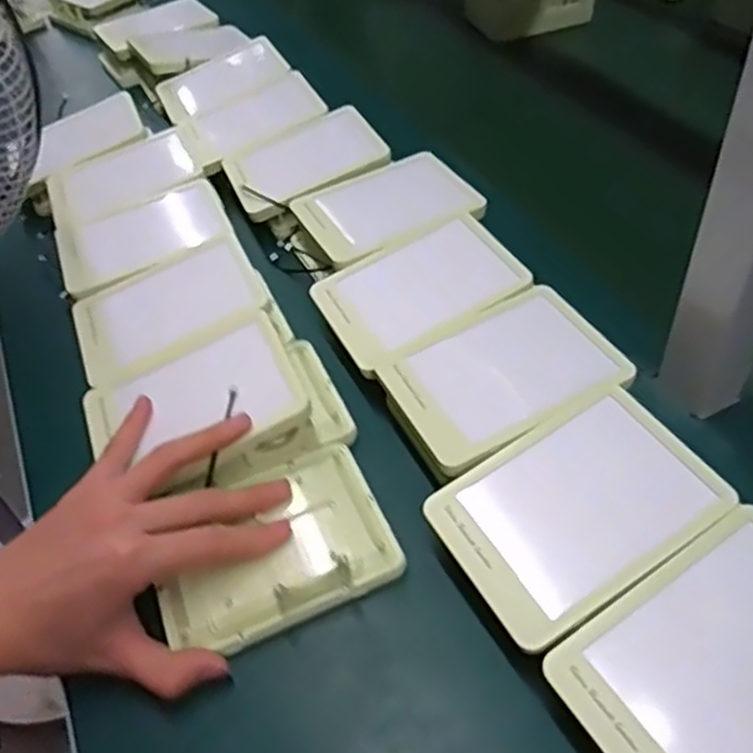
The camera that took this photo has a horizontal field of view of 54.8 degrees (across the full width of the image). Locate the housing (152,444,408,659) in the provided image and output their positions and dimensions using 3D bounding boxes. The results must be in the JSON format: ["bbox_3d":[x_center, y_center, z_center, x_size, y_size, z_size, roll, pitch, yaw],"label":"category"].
[{"bbox_3d":[-0.062,0.095,0.419,0.133,0.020,0.098,-22,48,-14],"label":"housing"}]

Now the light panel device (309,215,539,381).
[{"bbox_3d":[0.031,-0.064,0.521,0.138,0.014,0.101,-29,51,-6],"label":"light panel device"}]

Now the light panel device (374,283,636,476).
[{"bbox_3d":[0.077,-0.005,0.453,0.131,0.022,0.101,-22,48,-14],"label":"light panel device"}]

